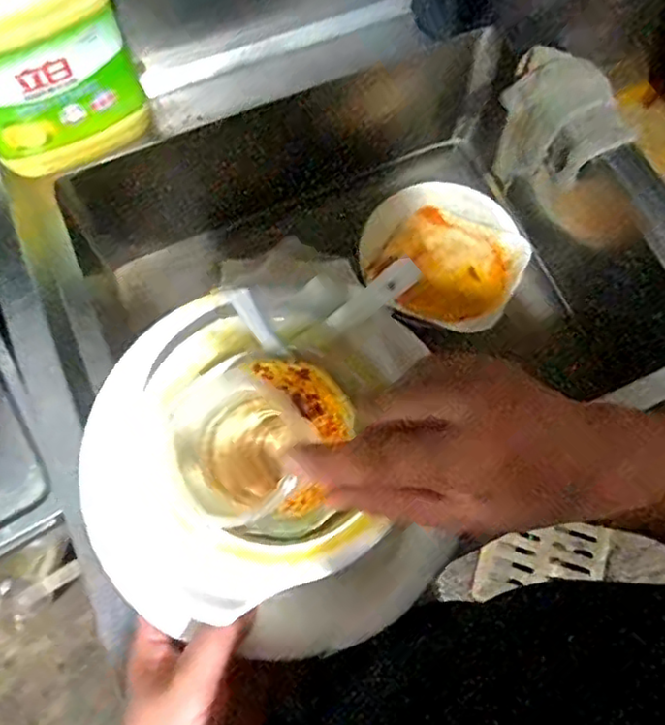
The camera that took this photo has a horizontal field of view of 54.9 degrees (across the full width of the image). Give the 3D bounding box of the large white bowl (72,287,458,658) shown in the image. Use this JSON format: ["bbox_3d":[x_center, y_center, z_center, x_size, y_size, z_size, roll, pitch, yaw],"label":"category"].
[{"bbox_3d":[-0.038,0.058,0.350,0.182,0.058,0.187,0,74,1],"label":"large white bowl"}]

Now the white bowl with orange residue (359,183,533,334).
[{"bbox_3d":[0.133,-0.132,0.791,0.192,0.063,0.182,0,74,1],"label":"white bowl with orange residue"}]

